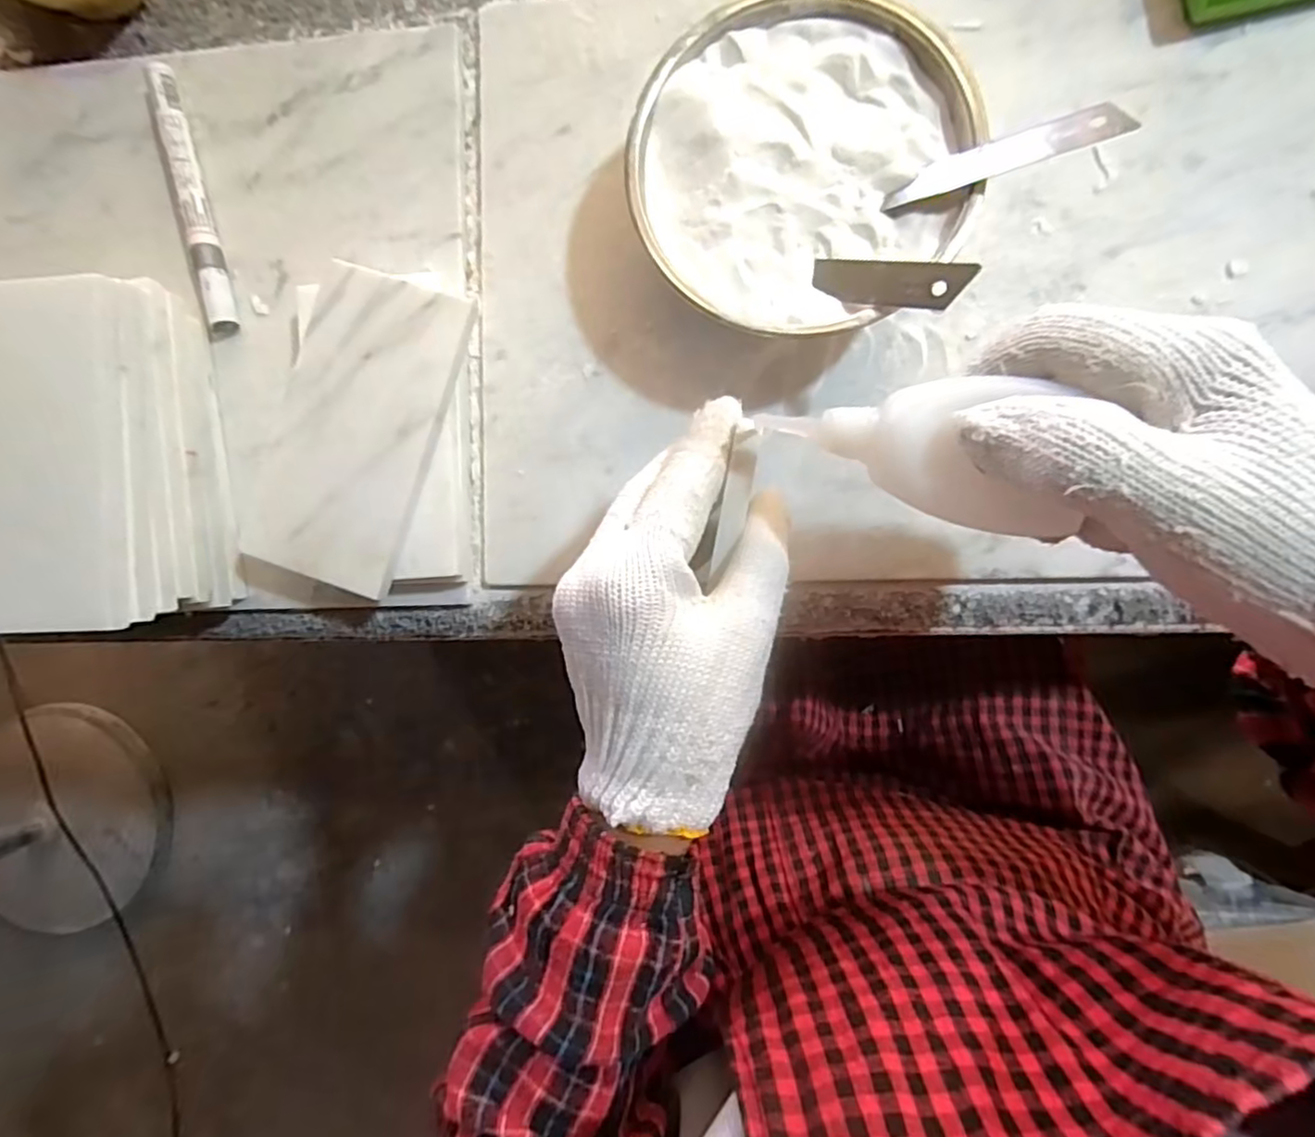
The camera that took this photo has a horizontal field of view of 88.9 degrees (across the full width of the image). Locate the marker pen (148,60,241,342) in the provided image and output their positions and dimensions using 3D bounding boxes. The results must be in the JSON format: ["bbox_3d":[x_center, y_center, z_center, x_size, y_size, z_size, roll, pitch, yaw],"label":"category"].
[{"bbox_3d":[-0.244,-0.194,0.354,0.013,0.017,0.142,-14,86,4],"label":"marker pen"}]

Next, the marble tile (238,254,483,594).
[{"bbox_3d":[-0.145,-0.067,0.321,0.072,0.005,0.146,19,92,2],"label":"marble tile"}]

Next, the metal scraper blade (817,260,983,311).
[{"bbox_3d":[0.094,-0.118,0.277,0.069,0.004,0.018,25,101,42],"label":"metal scraper blade"}]

